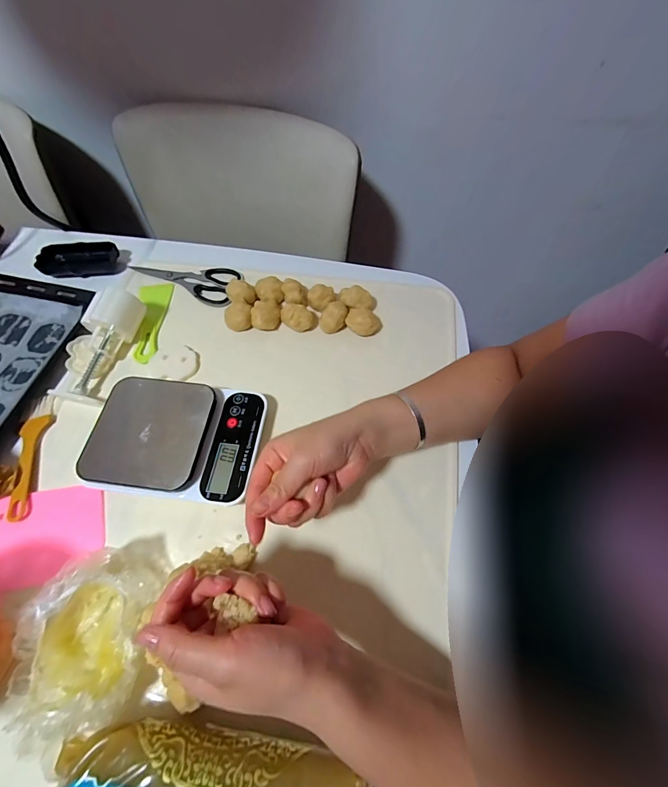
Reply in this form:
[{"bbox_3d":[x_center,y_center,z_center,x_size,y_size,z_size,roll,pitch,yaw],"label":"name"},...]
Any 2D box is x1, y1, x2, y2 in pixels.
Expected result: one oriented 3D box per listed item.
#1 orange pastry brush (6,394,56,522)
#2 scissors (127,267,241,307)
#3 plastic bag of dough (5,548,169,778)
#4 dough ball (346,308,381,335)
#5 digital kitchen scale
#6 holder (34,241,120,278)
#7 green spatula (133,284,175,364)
[{"bbox_3d":[-0.346,0.068,0.394,0.032,0.010,0.144,-6,63,-4],"label":"orange pastry brush"},{"bbox_3d":[-0.224,-0.172,0.520,0.169,0.010,0.067,14,63,6],"label":"scissors"},{"bbox_3d":[-0.211,0.207,0.294,0.094,0.062,0.149,-1,63,-1],"label":"plastic bag of dough"},{"bbox_3d":[0.040,-0.096,0.468,0.045,0.034,0.035,16,64,7],"label":"dough ball"},{"bbox_3d":[-0.173,0.050,0.388,0.179,0.037,0.131,6,63,2],"label":"digital kitchen scale"},{"bbox_3d":[-0.390,-0.206,0.532,0.109,0.022,0.052,-12,64,-7],"label":"holder"},{"bbox_3d":[-0.260,-0.101,0.485,0.049,0.006,0.138,0,63,-1],"label":"green spatula"}]

